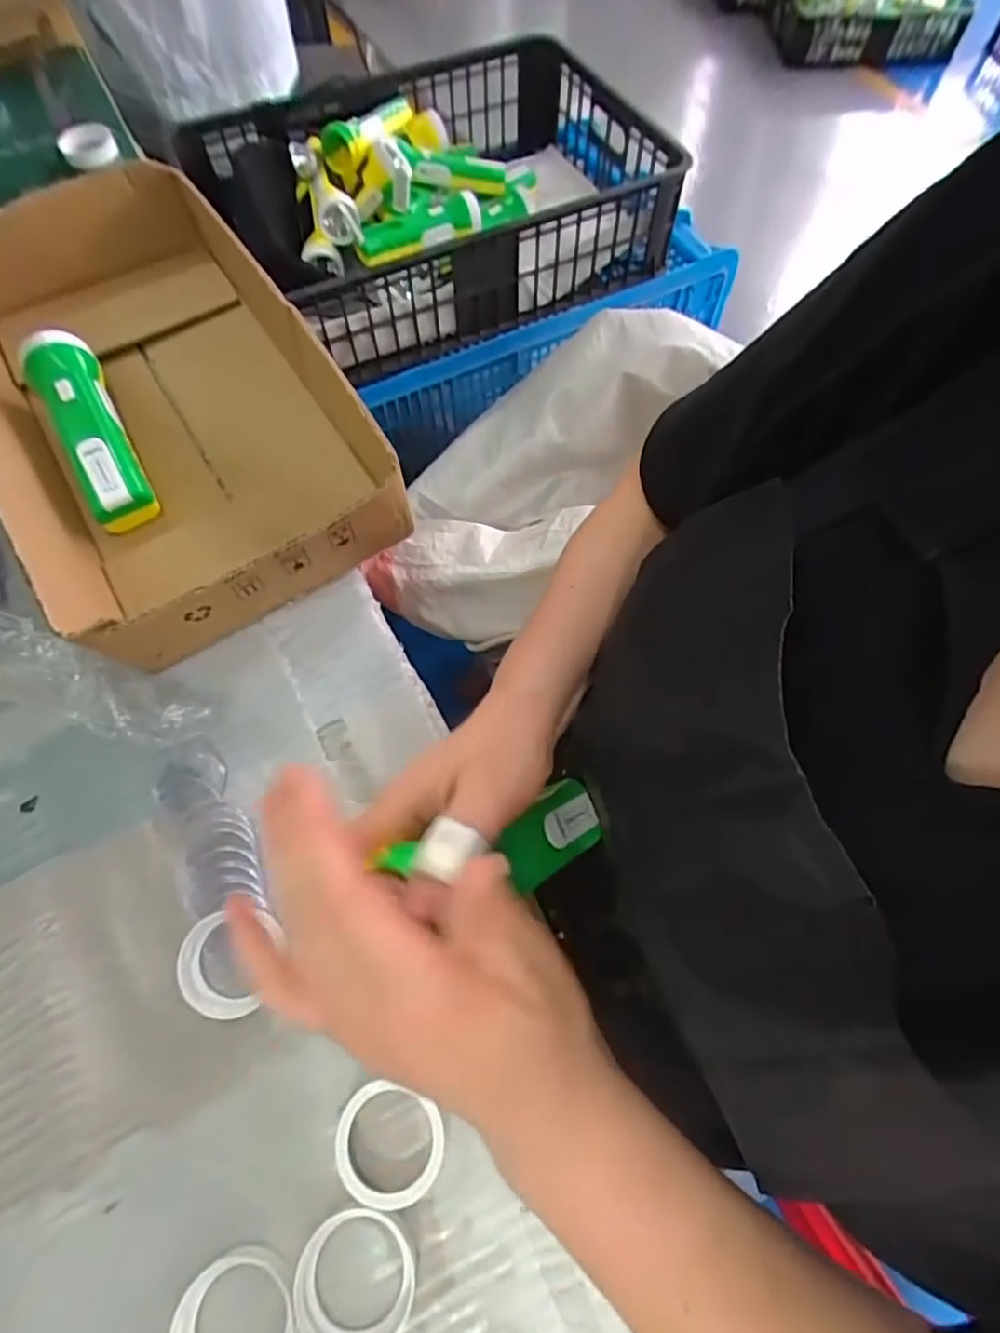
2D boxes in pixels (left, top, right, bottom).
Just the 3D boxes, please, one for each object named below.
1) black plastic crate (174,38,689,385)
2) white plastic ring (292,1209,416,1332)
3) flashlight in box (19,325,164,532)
[{"bbox_3d":[-0.060,-0.640,0.843,0.562,0.151,0.412,-30,69,-12],"label":"black plastic crate"},{"bbox_3d":[-0.065,0.278,0.284,0.052,0.012,0.051,0,66,1],"label":"white plastic ring"},{"bbox_3d":[-0.304,-0.174,0.465,0.046,0.048,0.161,-26,68,-10],"label":"flashlight in box"}]

